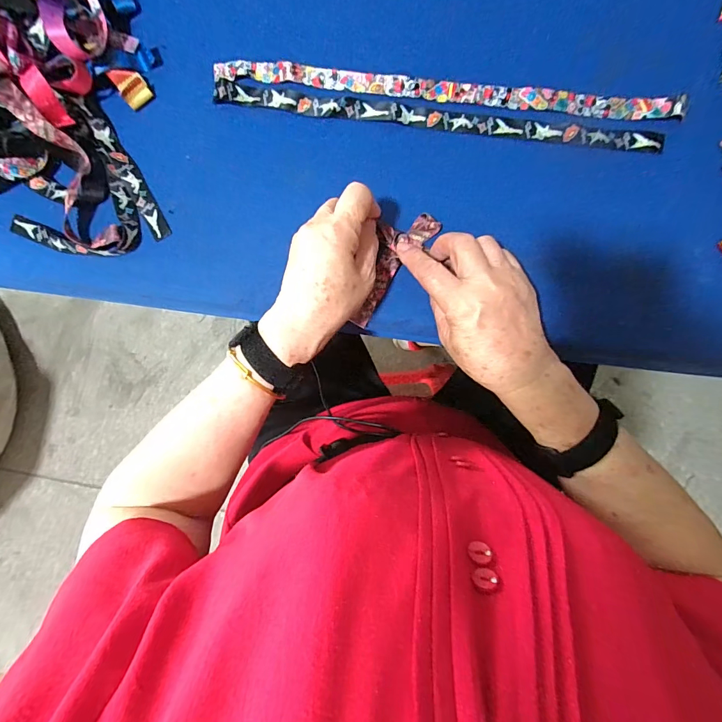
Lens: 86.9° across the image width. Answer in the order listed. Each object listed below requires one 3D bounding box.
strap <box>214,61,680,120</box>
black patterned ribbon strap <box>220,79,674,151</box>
[{"bbox_3d":[0.079,-0.263,0.369,0.440,0.010,0.024,6,91,2],"label":"strap"},{"bbox_3d":[0.071,-0.237,0.371,0.432,0.005,0.020,8,96,2],"label":"black patterned ribbon strap"}]

